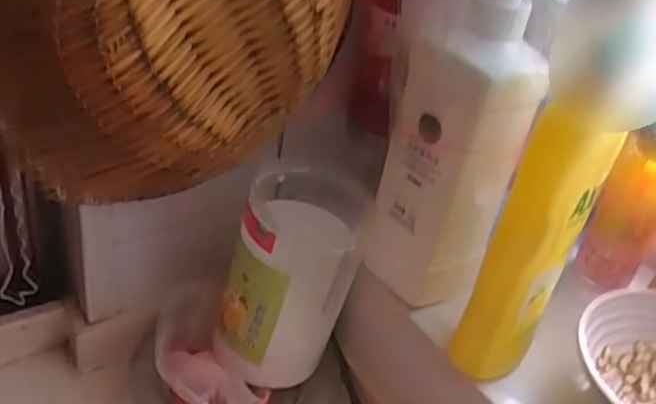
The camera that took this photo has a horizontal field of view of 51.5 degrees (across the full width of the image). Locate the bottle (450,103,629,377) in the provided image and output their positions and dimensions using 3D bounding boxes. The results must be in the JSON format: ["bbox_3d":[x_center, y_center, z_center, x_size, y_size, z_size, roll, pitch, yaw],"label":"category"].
[{"bbox_3d":[0.132,0.033,0.455,0.057,0.200,0.043,24,36,21],"label":"bottle"}]

